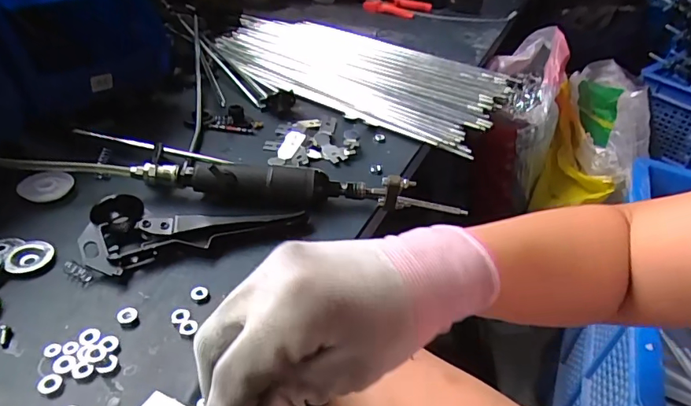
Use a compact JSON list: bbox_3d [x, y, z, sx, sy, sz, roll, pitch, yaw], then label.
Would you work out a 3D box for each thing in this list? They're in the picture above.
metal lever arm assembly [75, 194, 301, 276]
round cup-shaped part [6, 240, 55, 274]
[{"bbox_3d":[-0.137,0.020,0.448,0.201,0.034,0.071,-9,39,-21],"label":"metal lever arm assembly"},{"bbox_3d":[-0.274,0.045,0.414,0.035,0.004,0.036,4,36,-3],"label":"round cup-shaped part"}]

